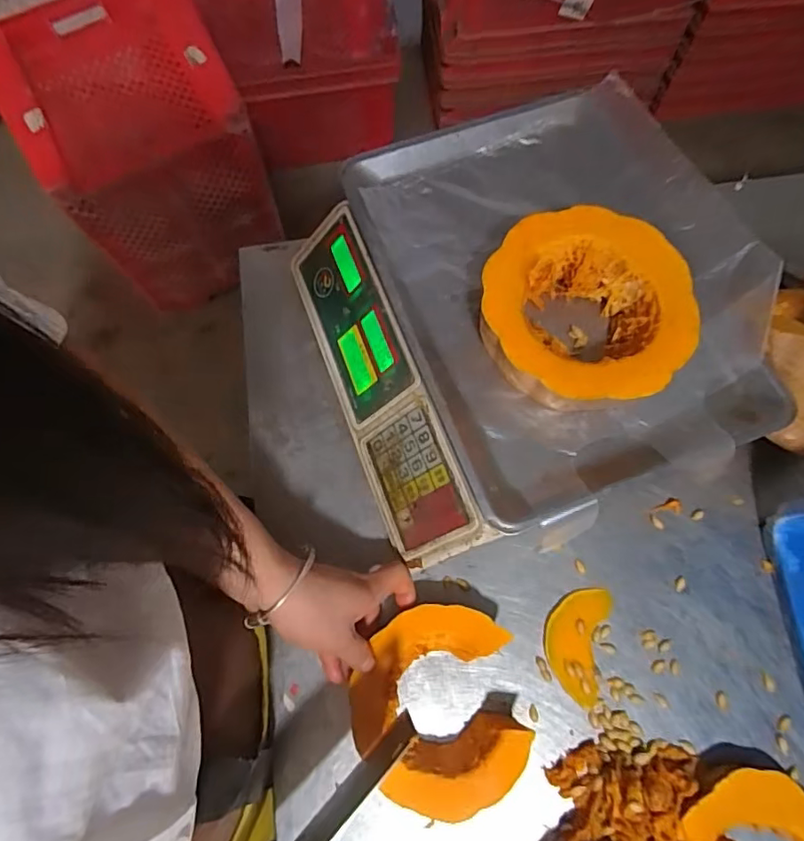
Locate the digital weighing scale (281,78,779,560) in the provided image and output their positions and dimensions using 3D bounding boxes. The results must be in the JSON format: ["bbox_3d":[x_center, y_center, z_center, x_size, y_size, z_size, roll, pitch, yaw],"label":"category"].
[{"bbox_3d":[0.100,-0.089,0.455,0.329,0.105,0.326,-20,73,-6],"label":"digital weighing scale"}]

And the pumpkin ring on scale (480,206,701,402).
[{"bbox_3d":[0.132,-0.080,0.396,0.145,0.042,0.145,0,72,1],"label":"pumpkin ring on scale"}]

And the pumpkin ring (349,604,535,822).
[{"bbox_3d":[0.026,0.218,0.413,0.124,0.035,0.139,-11,73,-3],"label":"pumpkin ring"}]

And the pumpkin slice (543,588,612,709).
[{"bbox_3d":[0.143,0.181,0.441,0.048,0.008,0.088,16,73,5],"label":"pumpkin slice"}]

